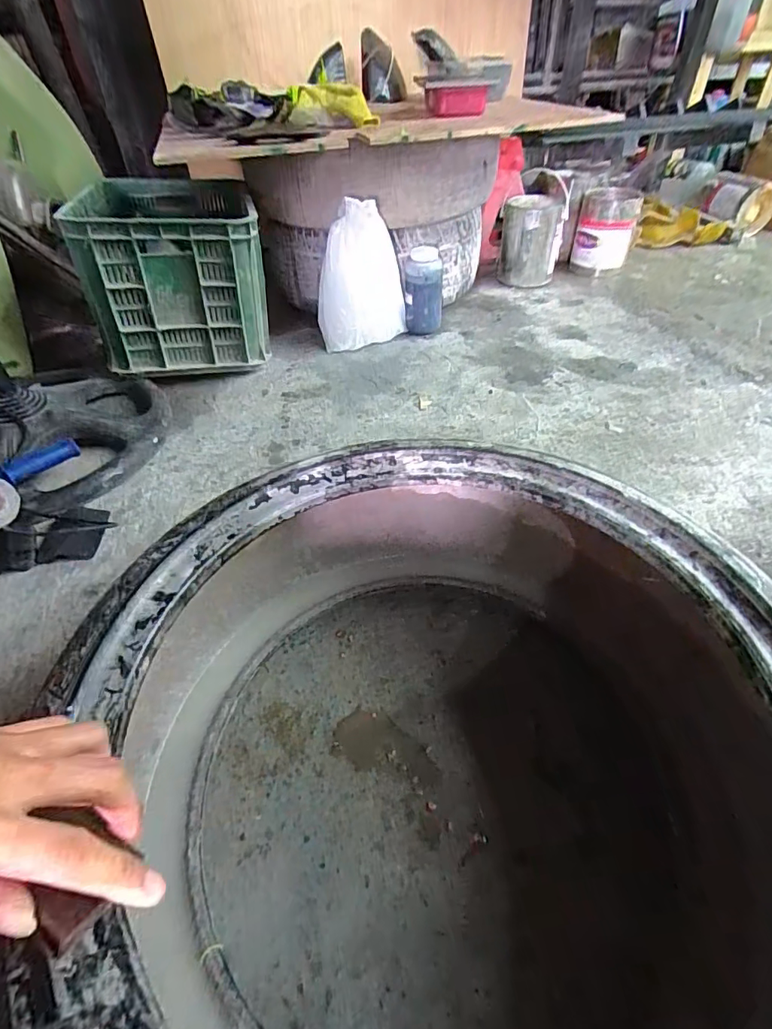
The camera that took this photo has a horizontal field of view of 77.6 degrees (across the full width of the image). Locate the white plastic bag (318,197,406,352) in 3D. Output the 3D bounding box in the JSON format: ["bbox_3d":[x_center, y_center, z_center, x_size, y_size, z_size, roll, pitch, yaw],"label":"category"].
[{"bbox_3d":[-0.063,-0.541,1.123,0.210,0.285,0.091,-7,46,-2],"label":"white plastic bag"}]

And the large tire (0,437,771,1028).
[{"bbox_3d":[0.052,0.183,0.420,0.555,0.229,0.569,-11,46,-6],"label":"large tire"}]

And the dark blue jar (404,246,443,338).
[{"bbox_3d":[0.095,-0.560,1.211,0.094,0.174,0.101,3,46,8],"label":"dark blue jar"}]

